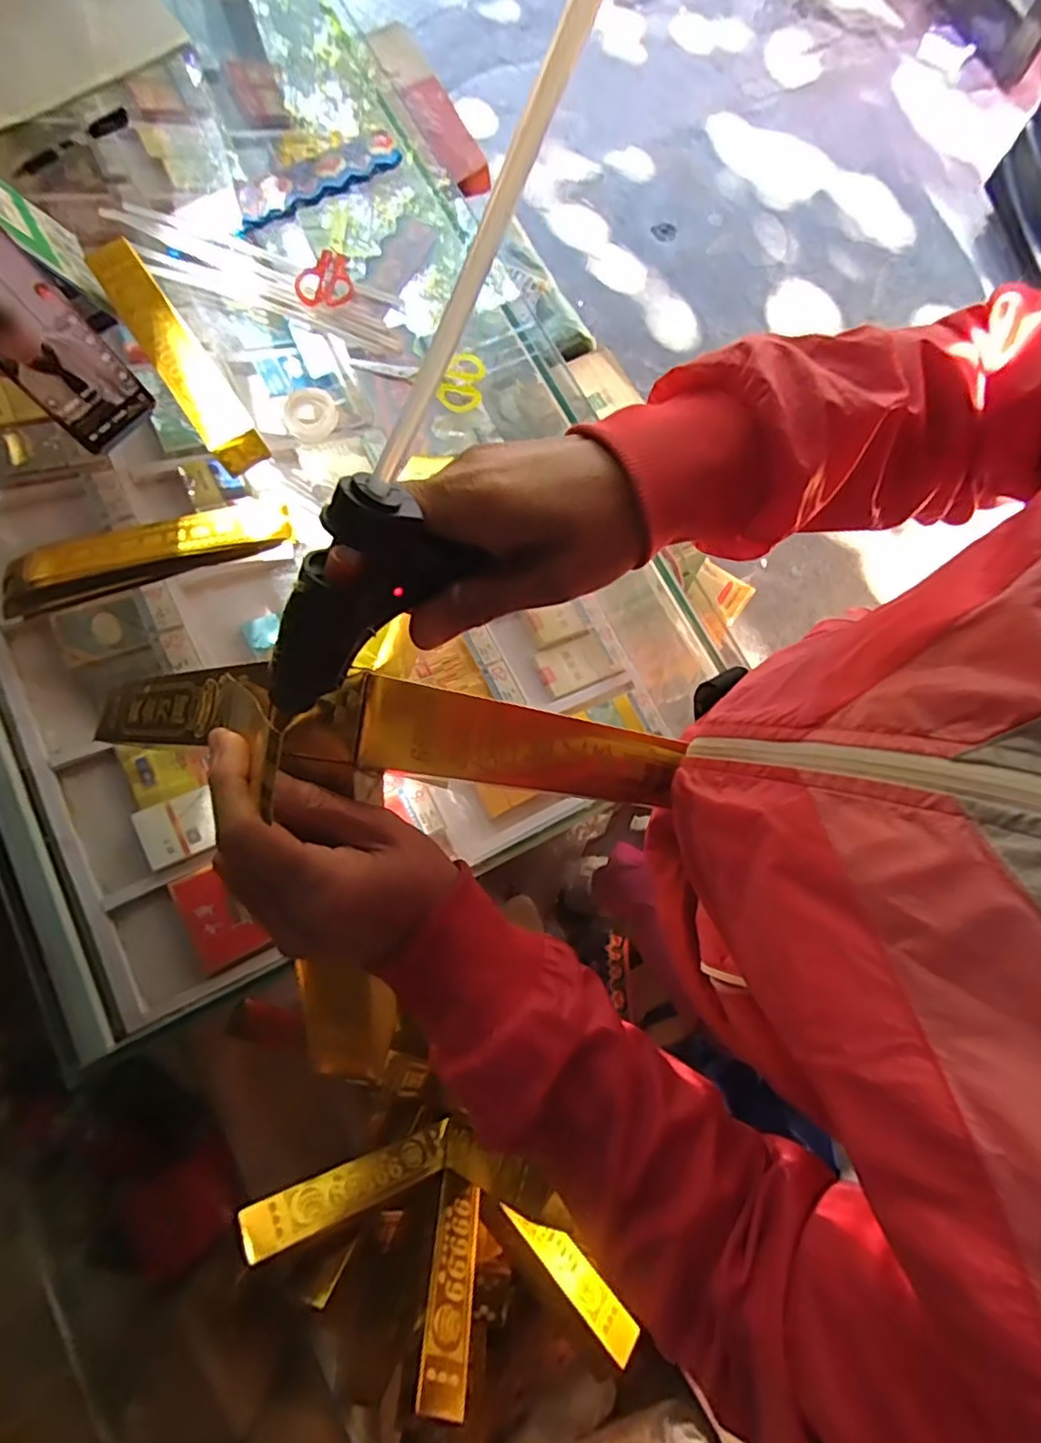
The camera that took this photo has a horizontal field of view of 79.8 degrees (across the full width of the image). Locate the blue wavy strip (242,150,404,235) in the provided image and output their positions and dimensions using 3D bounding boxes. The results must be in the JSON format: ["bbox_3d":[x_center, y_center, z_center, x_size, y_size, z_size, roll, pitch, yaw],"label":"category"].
[{"bbox_3d":[-0.197,-0.521,0.616,0.174,0.007,0.028,-28,78,-2],"label":"blue wavy strip"}]

